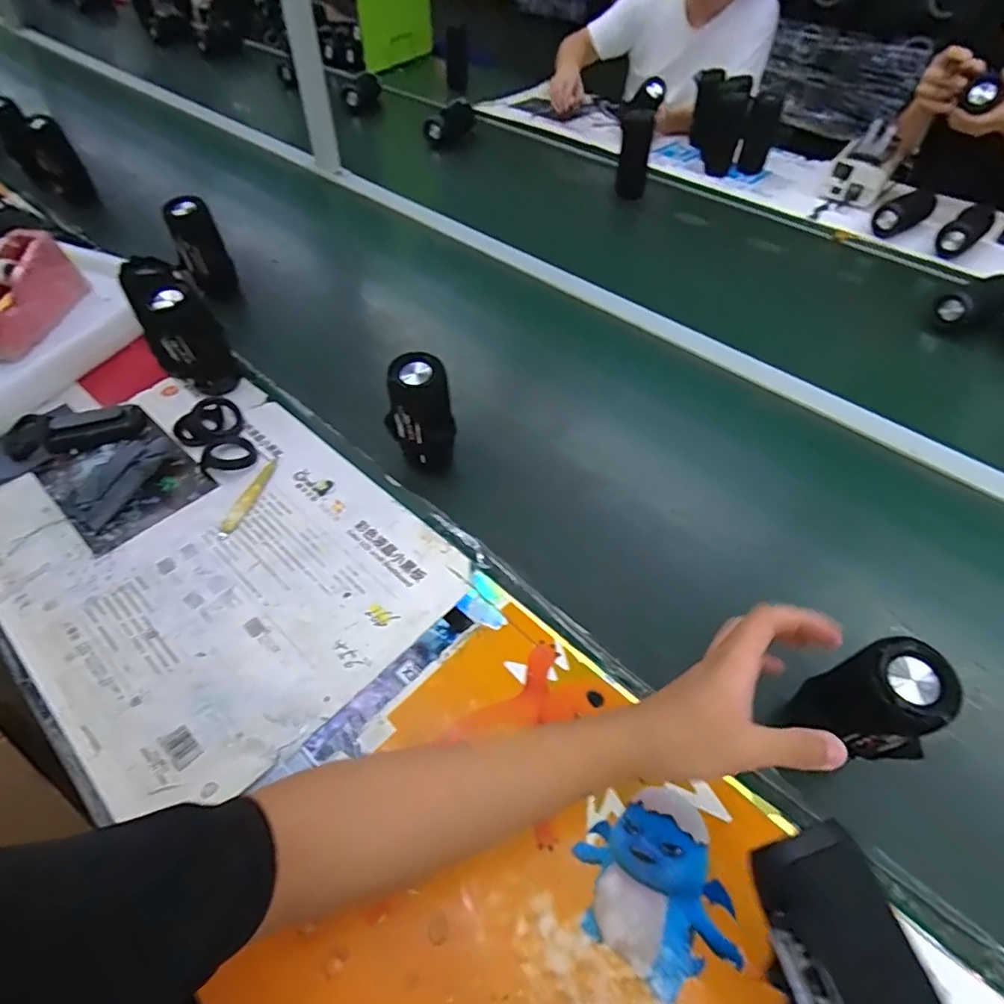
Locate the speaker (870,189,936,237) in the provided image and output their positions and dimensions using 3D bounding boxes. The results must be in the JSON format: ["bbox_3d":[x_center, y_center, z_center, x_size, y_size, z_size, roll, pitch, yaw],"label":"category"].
[{"bbox_3d":[0.819,-0.587,1.137,0.140,0.061,0.058,-30,58,-22],"label":"speaker"}]

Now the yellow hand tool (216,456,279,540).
[{"bbox_3d":[-0.294,-0.007,0.647,0.017,0.006,0.125,11,53,8],"label":"yellow hand tool"}]

